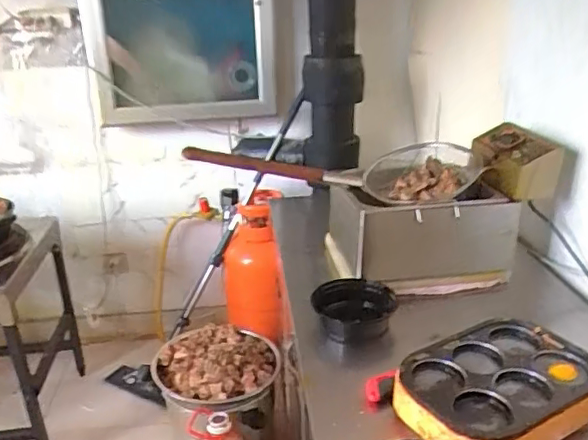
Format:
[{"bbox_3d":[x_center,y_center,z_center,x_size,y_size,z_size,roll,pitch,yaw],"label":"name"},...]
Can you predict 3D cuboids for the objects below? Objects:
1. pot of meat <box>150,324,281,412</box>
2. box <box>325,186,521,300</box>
[{"bbox_3d":[-0.242,0.448,1.775,0.384,0.138,0.370,18,29,39],"label":"pot of meat"},{"bbox_3d":[0.278,0.023,1.285,0.347,0.206,0.289,-7,23,-13],"label":"box"}]

